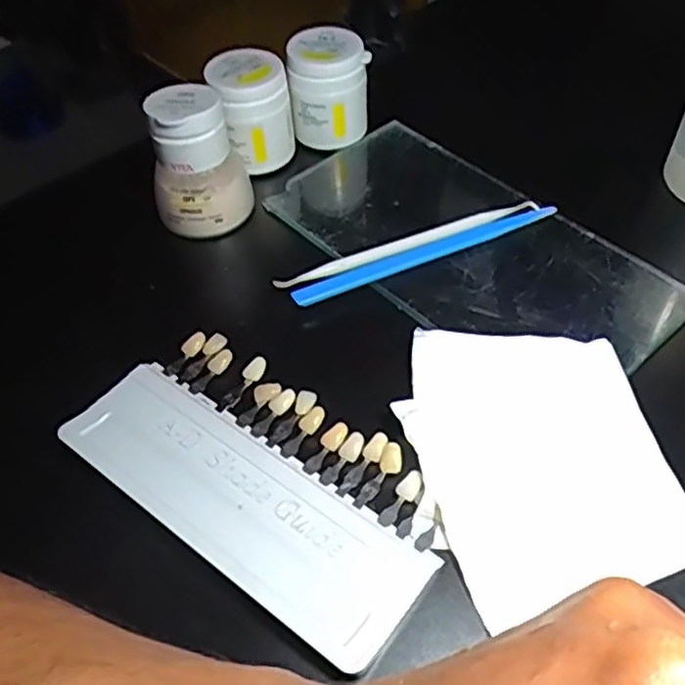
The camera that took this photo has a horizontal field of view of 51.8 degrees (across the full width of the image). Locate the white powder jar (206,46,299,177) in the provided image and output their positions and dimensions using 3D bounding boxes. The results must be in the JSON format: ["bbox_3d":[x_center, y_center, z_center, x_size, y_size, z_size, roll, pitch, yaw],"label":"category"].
[{"bbox_3d":[-0.045,-0.118,0.370,0.039,0.057,0.035,-13,49,-5],"label":"white powder jar"}]

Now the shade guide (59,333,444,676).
[{"bbox_3d":[-0.032,0.048,0.268,0.146,0.007,0.074,28,58,27],"label":"shade guide"}]

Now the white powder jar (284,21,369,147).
[{"bbox_3d":[-0.007,-0.140,0.395,0.042,0.060,0.041,-3,49,4],"label":"white powder jar"}]

